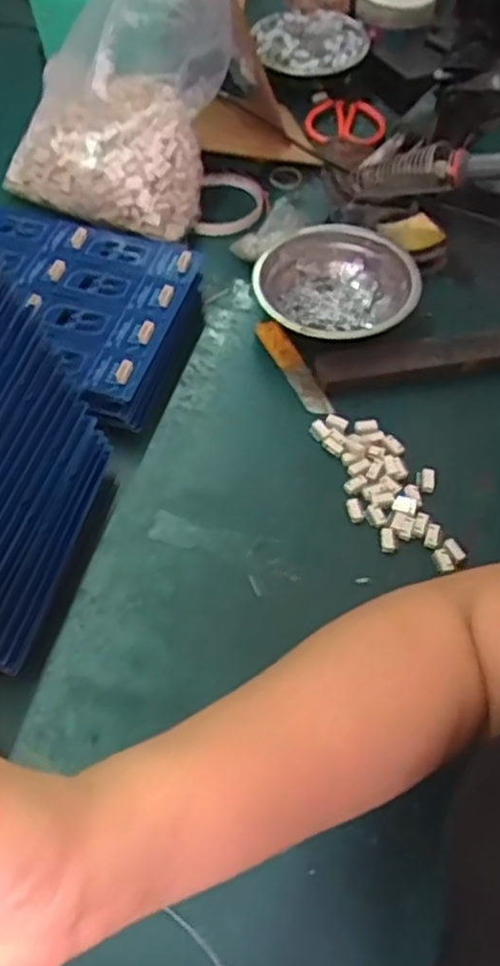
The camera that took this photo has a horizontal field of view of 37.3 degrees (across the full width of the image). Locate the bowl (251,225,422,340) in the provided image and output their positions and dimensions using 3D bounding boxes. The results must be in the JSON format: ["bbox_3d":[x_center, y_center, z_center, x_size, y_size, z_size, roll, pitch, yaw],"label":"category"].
[{"bbox_3d":[0.069,-0.152,0.596,0.127,0.041,0.120,1,56,-1],"label":"bowl"}]

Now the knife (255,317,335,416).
[{"bbox_3d":[0.034,-0.091,0.577,0.017,0.015,0.102,-21,59,-15],"label":"knife"}]

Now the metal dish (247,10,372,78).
[{"bbox_3d":[0.064,-0.479,0.799,0.118,0.015,0.122,-4,57,6],"label":"metal dish"}]

